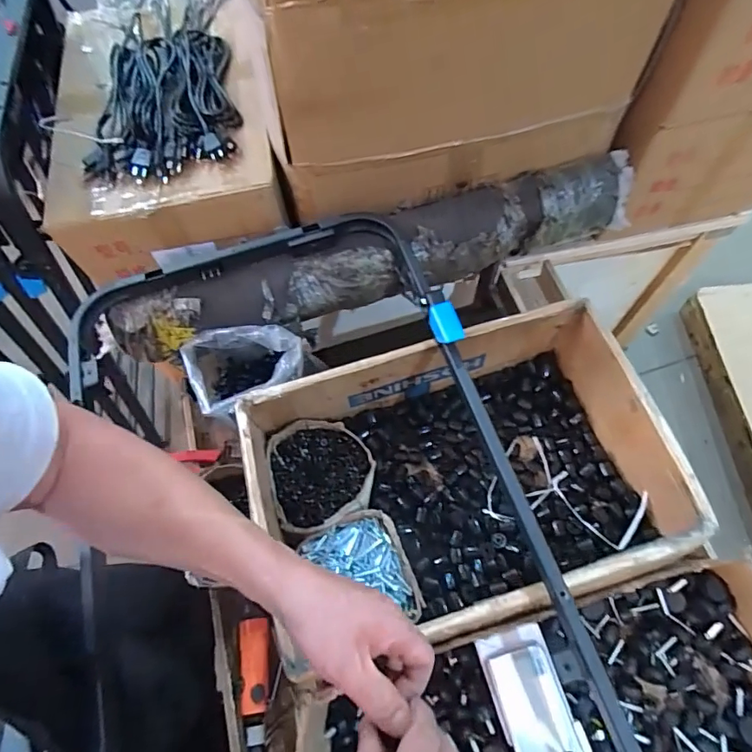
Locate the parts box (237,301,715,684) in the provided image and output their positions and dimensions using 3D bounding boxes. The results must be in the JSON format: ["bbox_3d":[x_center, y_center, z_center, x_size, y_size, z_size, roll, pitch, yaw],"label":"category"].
[{"bbox_3d":[0.113,0.141,0.675,0.517,0.168,0.333,-17,65,-4],"label":"parts box"}]

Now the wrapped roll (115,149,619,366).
[{"bbox_3d":[0.010,-0.191,0.766,0.856,0.108,0.137,-20,65,-6],"label":"wrapped roll"}]

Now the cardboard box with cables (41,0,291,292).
[{"bbox_3d":[-0.375,-0.461,0.859,0.366,0.132,0.587,-15,65,-3],"label":"cardboard box with cables"}]

